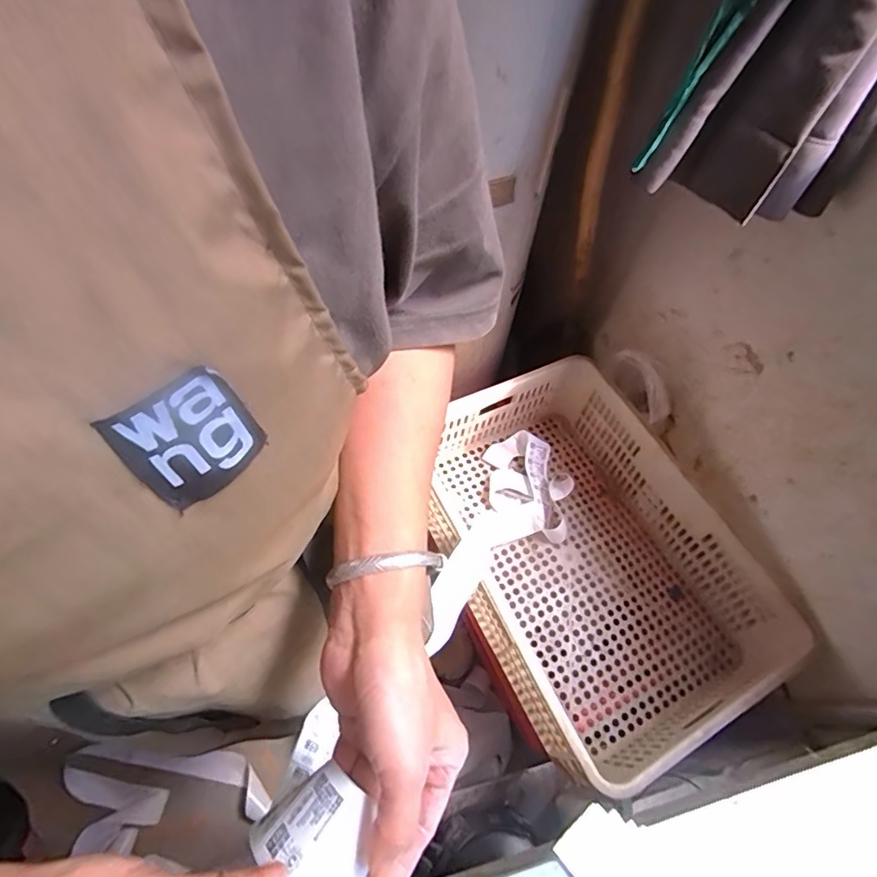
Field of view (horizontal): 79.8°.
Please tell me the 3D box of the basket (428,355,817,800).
[{"bbox_3d":[0.229,0.168,0.838,0.381,0.181,0.564,-23,68,-14],"label":"basket"}]

